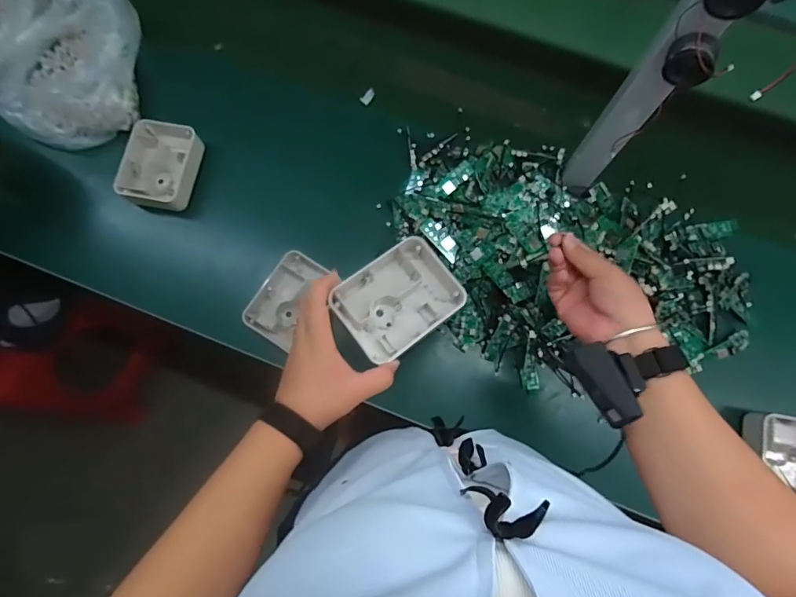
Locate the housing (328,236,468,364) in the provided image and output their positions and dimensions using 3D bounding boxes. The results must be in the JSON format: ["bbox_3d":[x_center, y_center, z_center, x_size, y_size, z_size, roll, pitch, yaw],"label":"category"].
[{"bbox_3d":[0.000,-0.001,0.490,0.126,0.044,0.099,-37,79,-8],"label":"housing"}]

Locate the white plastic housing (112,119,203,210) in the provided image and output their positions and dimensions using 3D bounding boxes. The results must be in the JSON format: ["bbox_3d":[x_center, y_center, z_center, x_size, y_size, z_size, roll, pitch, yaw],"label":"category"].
[{"bbox_3d":[-0.371,-0.207,0.695,0.109,0.037,0.131,10,77,3],"label":"white plastic housing"}]

